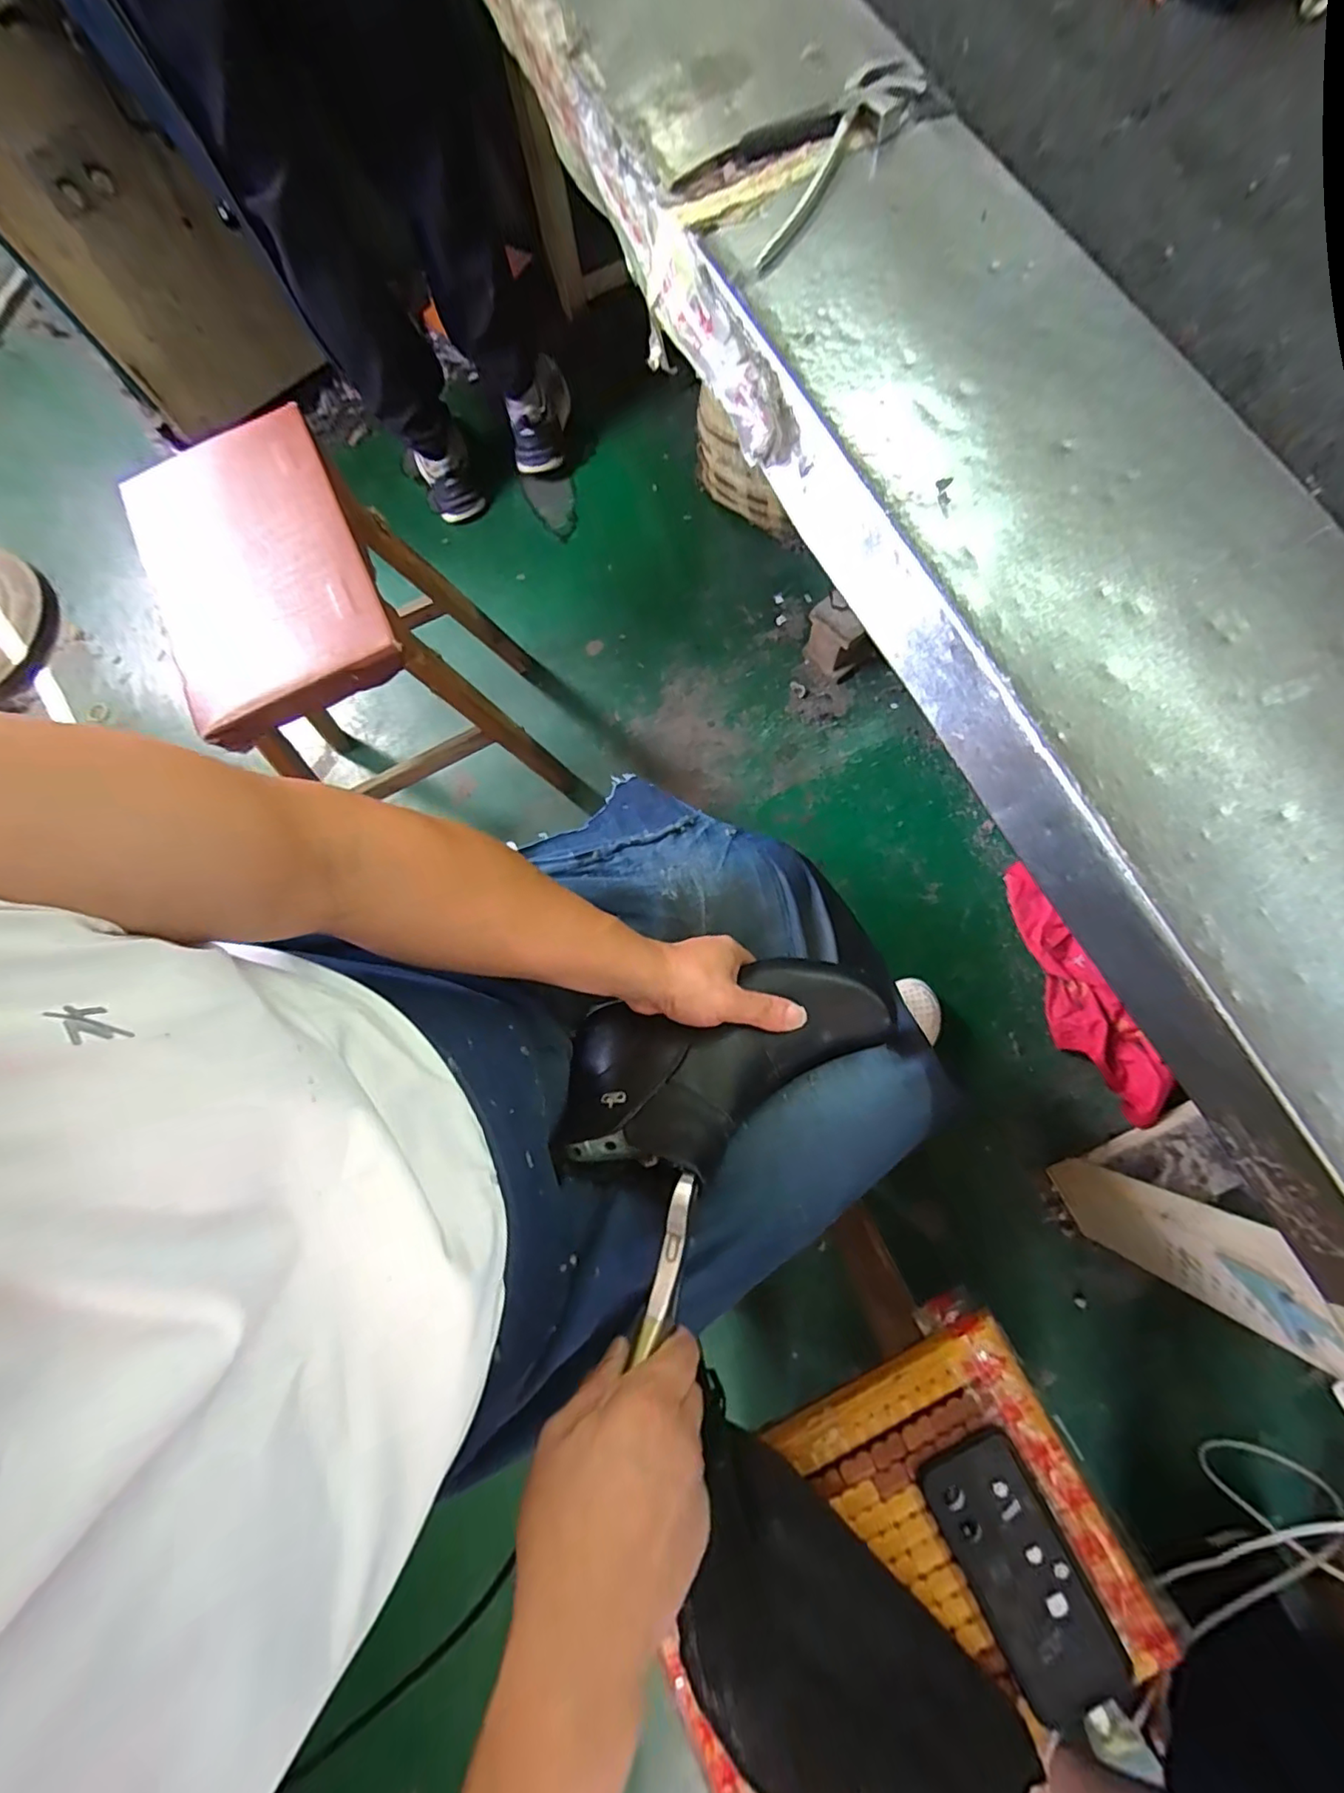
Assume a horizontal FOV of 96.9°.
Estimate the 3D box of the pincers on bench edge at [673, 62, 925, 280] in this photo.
[{"bbox_3d":[0.102,-0.599,0.474,0.109,0.034,0.208,43,85,12],"label":"pincers on bench edge"}]

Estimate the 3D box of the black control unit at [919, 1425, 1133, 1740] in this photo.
[{"bbox_3d":[0.267,0.515,0.454,0.080,0.023,0.174,-28,77,-1],"label":"black control unit"}]

